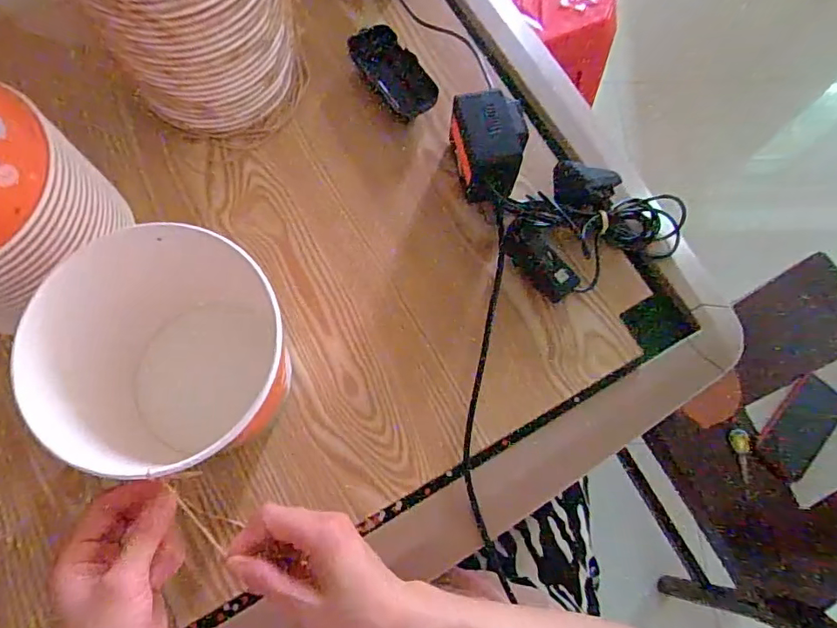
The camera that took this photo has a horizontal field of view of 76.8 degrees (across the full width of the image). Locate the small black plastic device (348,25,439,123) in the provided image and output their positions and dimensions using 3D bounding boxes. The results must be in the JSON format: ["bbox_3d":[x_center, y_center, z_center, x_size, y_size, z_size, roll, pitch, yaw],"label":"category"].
[{"bbox_3d":[-0.027,-0.250,0.547,0.052,0.021,0.107,-32,77,-12],"label":"small black plastic device"}]

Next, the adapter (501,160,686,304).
[{"bbox_3d":[0.168,-0.091,0.497,0.189,0.042,0.114,-25,76,-10],"label":"adapter"}]

